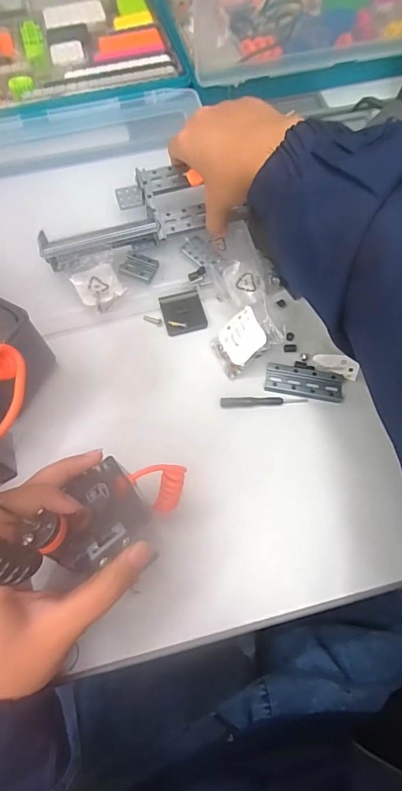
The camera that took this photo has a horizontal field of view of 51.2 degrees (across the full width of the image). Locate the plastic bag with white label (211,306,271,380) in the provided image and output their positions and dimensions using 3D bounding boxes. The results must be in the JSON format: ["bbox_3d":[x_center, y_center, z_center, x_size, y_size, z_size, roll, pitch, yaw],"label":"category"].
[{"bbox_3d":[0.032,-0.044,0.353,0.034,0.042,0.040,-22,67,-8],"label":"plastic bag with white label"}]

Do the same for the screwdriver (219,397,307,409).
[{"bbox_3d":[0.053,0.004,0.353,0.072,0.004,0.009,-3,66,0],"label":"screwdriver"}]

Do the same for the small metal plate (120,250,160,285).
[{"bbox_3d":[-0.059,-0.123,0.400,0.032,0.005,0.024,21,68,10],"label":"small metal plate"}]

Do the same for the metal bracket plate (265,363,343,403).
[{"bbox_3d":[0.088,-0.011,0.357,0.064,0.006,0.025,11,67,6],"label":"metal bracket plate"}]

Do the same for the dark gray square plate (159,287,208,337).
[{"bbox_3d":[-0.016,-0.077,0.389,0.038,0.006,0.041,-14,66,-5],"label":"dark gray square plate"}]

